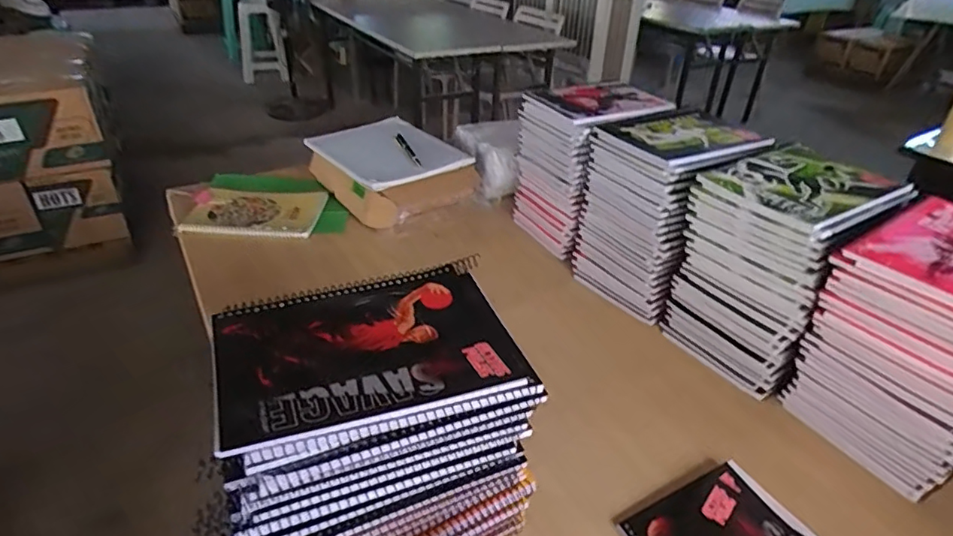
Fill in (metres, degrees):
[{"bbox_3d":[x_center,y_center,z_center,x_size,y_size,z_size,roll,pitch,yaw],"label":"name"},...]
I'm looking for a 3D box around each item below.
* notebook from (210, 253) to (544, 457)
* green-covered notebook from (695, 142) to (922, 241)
[{"bbox_3d":[-0.078,0.051,0.404,0.205,0.015,0.149,-12,35,-20],"label":"notebook"},{"bbox_3d":[0.386,-0.096,0.642,0.192,0.014,0.161,-18,38,-28],"label":"green-covered notebook"}]

